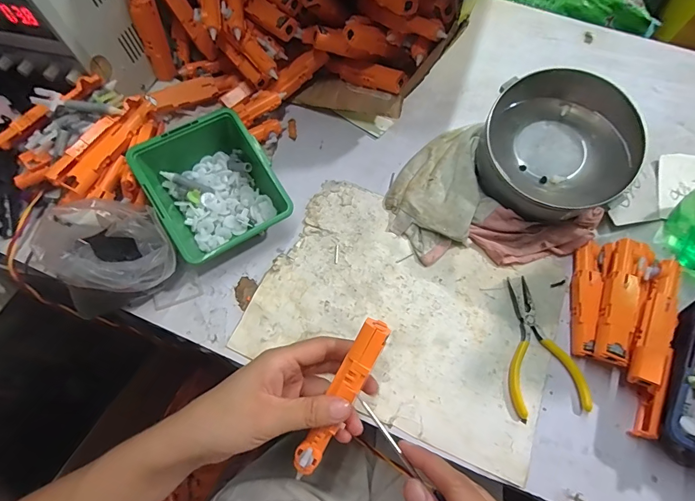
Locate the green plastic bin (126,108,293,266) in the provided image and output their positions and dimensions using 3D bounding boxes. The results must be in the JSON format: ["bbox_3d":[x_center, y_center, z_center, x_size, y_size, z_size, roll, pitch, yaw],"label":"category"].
[{"bbox_3d":[-0.132,-0.062,0.372,0.117,0.065,0.133,-28,80,-8],"label":"green plastic bin"}]

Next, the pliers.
[{"bbox_3d":[0.169,0.088,0.349,0.067,0.007,0.122,-11,69,-6],"label":"pliers"}]

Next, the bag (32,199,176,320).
[{"bbox_3d":[-0.204,0.001,0.333,0.096,0.081,0.078,-11,69,-6],"label":"bag"}]

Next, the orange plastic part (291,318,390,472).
[{"bbox_3d":[-0.006,0.104,0.265,0.019,0.017,0.120,28,95,10],"label":"orange plastic part"}]

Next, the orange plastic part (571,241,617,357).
[{"bbox_3d":[0.235,0.044,0.366,0.029,0.025,0.118,19,69,6],"label":"orange plastic part"}]

